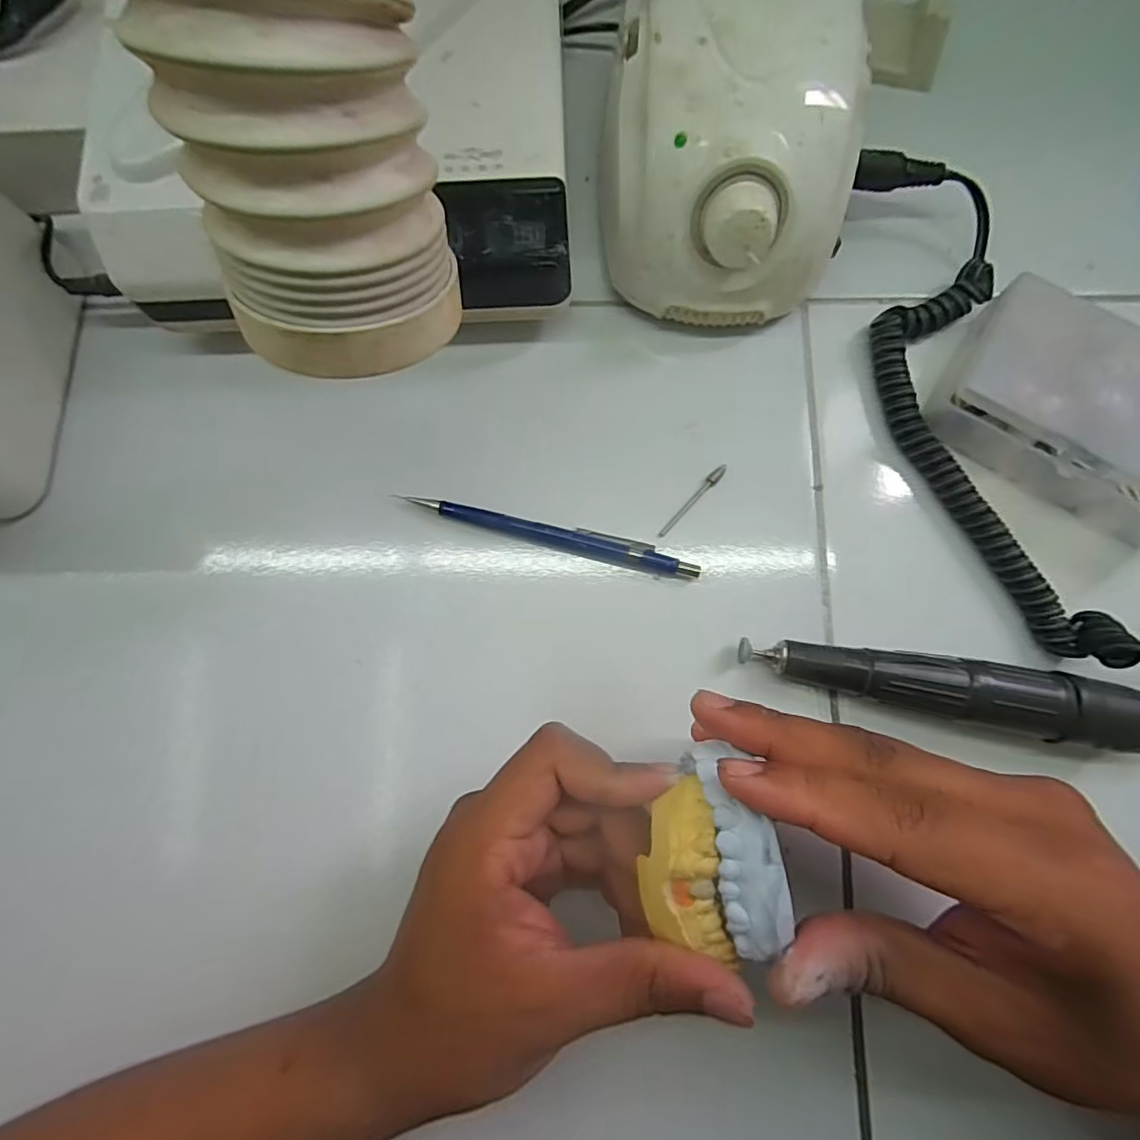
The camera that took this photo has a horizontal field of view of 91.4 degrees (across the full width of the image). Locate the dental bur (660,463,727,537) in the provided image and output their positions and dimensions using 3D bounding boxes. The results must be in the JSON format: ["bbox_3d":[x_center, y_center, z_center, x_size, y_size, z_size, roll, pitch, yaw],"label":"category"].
[{"bbox_3d":[0.057,-0.033,0.261,0.045,0.004,0.005,-45,83,-5],"label":"dental bur"}]

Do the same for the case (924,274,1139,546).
[{"bbox_3d":[0.229,-0.068,0.245,0.120,0.036,0.075,34,84,6],"label":"case"}]

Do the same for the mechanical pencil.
[{"bbox_3d":[-0.008,-0.017,0.255,0.135,0.008,0.012,14,82,4],"label":"mechanical pencil"}]

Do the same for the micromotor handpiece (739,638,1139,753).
[{"bbox_3d":[0.152,0.049,0.230,0.156,0.029,0.026,8,82,3],"label":"micromotor handpiece"}]

